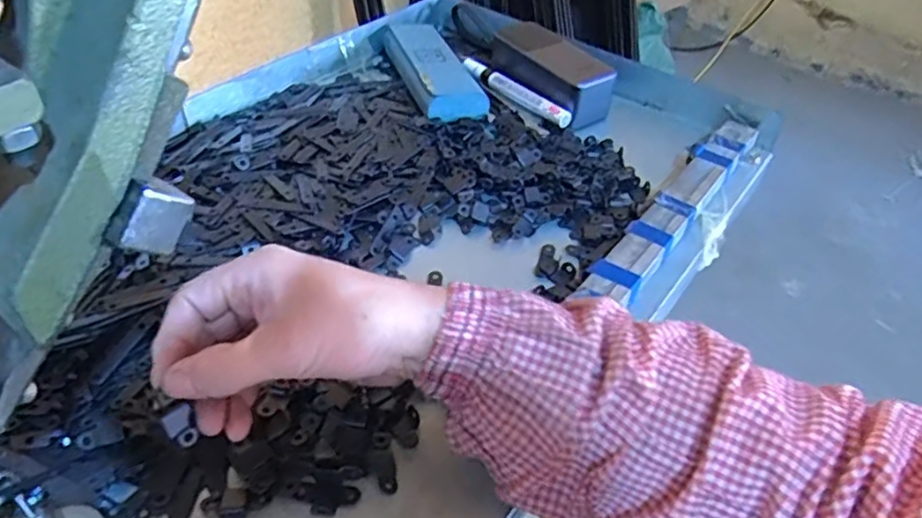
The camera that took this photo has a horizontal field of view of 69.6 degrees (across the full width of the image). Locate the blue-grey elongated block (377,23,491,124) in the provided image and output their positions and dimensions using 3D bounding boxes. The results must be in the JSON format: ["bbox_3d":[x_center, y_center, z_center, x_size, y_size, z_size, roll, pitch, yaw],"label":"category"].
[{"bbox_3d":[-0.029,-0.192,0.651,0.059,0.022,0.163,-13,45,-19],"label":"blue-grey elongated block"}]

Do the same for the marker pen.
[{"bbox_3d":[0.052,-0.168,0.648,0.017,0.015,0.140,-29,53,-32],"label":"marker pen"}]

